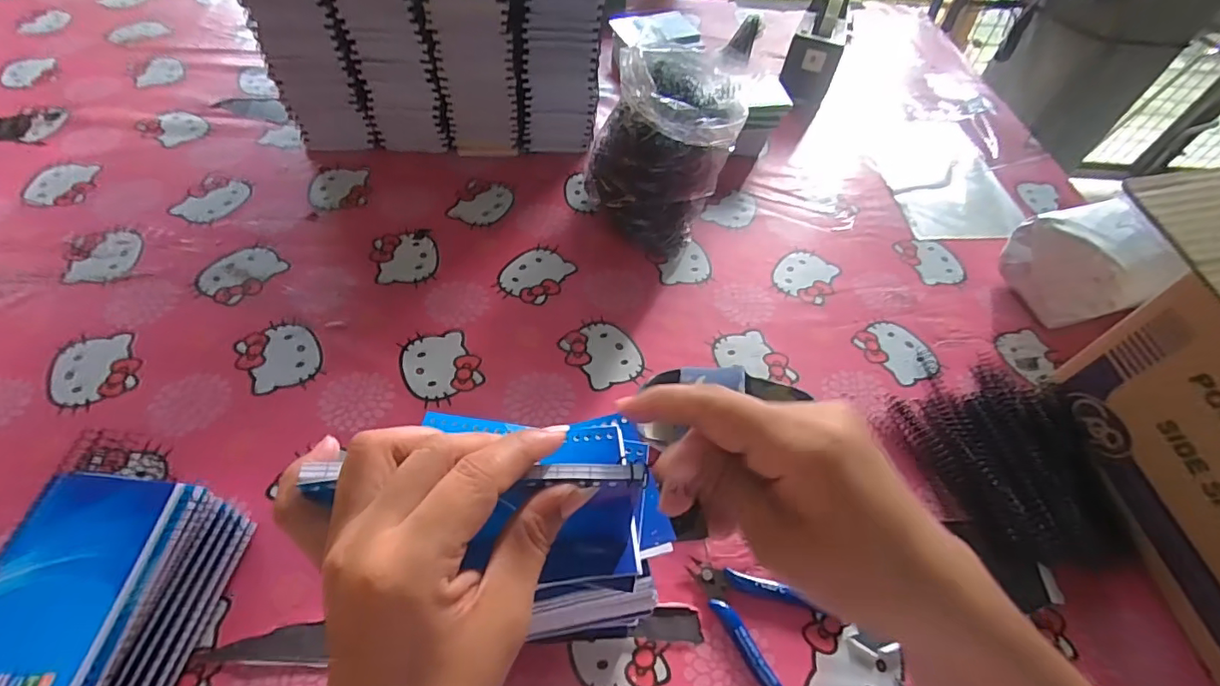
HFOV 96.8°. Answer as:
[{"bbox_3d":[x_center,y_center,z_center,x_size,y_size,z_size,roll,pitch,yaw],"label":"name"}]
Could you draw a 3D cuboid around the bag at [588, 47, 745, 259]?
[{"bbox_3d":[0.066,-0.214,0.603,0.130,0.205,0.132,22,55,11],"label":"bag"}]

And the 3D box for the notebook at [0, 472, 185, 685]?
[{"bbox_3d":[-0.327,0.143,0.319,0.081,0.009,0.130,4,55,-1],"label":"notebook"}]

